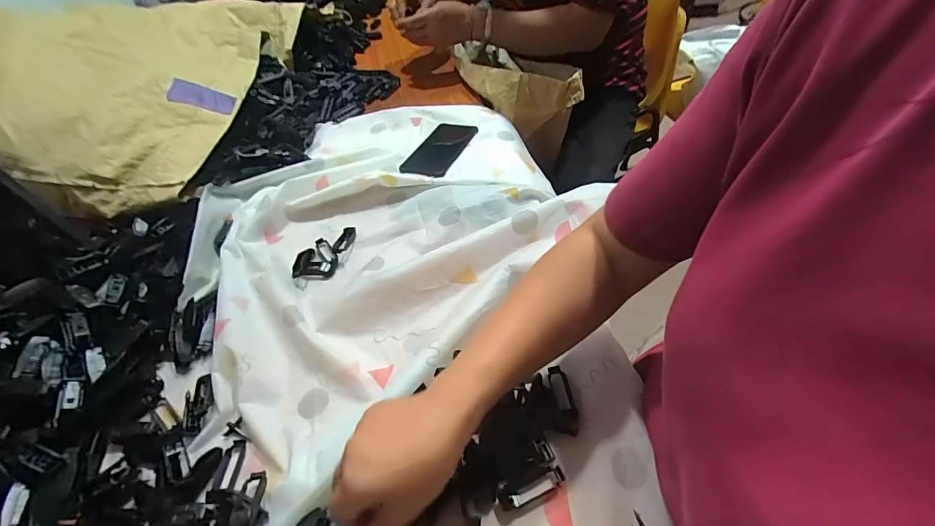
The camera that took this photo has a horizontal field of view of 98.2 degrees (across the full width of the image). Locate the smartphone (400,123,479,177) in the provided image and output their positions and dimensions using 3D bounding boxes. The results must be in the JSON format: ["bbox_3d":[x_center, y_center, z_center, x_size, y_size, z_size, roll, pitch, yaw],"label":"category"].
[{"bbox_3d":[-0.044,-0.186,0.666,0.079,0.011,0.169,14,47,18],"label":"smartphone"}]

